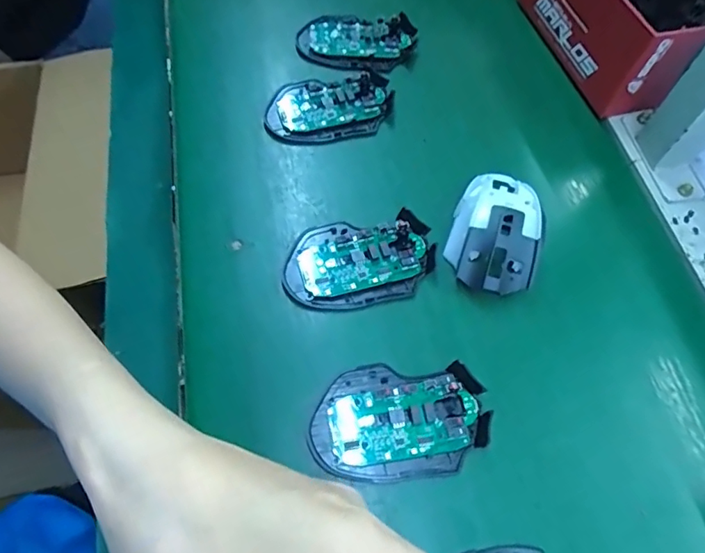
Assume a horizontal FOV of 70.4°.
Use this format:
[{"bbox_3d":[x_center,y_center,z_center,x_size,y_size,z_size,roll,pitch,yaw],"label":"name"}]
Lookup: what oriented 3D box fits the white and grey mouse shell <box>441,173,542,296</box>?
[{"bbox_3d":[0.113,-0.038,0.391,0.065,0.038,0.106,17,63,5],"label":"white and grey mouse shell"}]

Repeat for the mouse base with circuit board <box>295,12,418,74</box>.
[{"bbox_3d":[0.004,-0.230,0.490,0.114,0.018,0.067,7,62,0],"label":"mouse base with circuit board"}]

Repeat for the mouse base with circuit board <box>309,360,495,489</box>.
[{"bbox_3d":[0.030,0.094,0.328,0.113,0.014,0.075,-6,63,-7],"label":"mouse base with circuit board"}]

